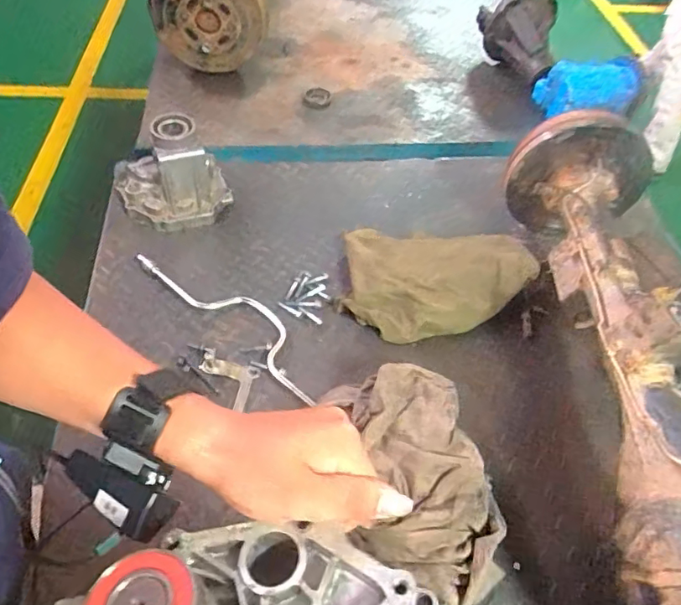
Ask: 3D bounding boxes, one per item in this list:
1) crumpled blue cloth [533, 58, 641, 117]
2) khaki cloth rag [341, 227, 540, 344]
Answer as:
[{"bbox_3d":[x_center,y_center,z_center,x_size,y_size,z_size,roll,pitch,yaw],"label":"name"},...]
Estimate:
[{"bbox_3d":[0.519,-0.446,1.119,0.187,0.099,0.083,2,52,-1],"label":"crumpled blue cloth"},{"bbox_3d":[0.152,-0.054,0.866,0.290,0.055,0.221,-8,63,10],"label":"khaki cloth rag"}]

